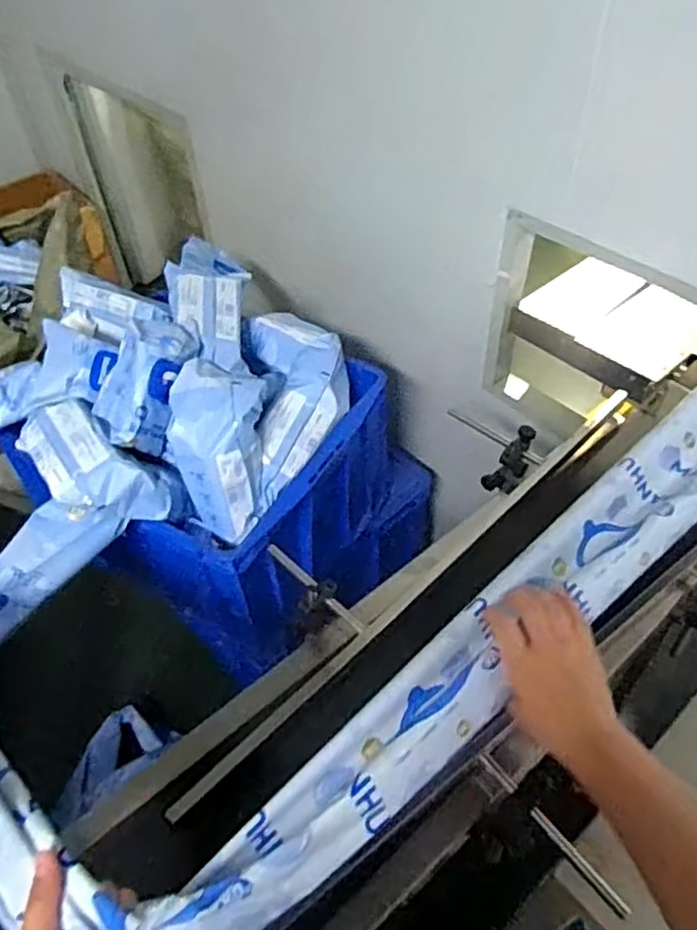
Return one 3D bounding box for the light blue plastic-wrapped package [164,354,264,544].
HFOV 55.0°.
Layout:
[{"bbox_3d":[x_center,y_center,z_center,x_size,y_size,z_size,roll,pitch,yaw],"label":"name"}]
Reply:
[{"bbox_3d":[-0.195,-0.022,1.041,0.144,0.281,0.071,-6,5,-1],"label":"light blue plastic-wrapped package"}]

